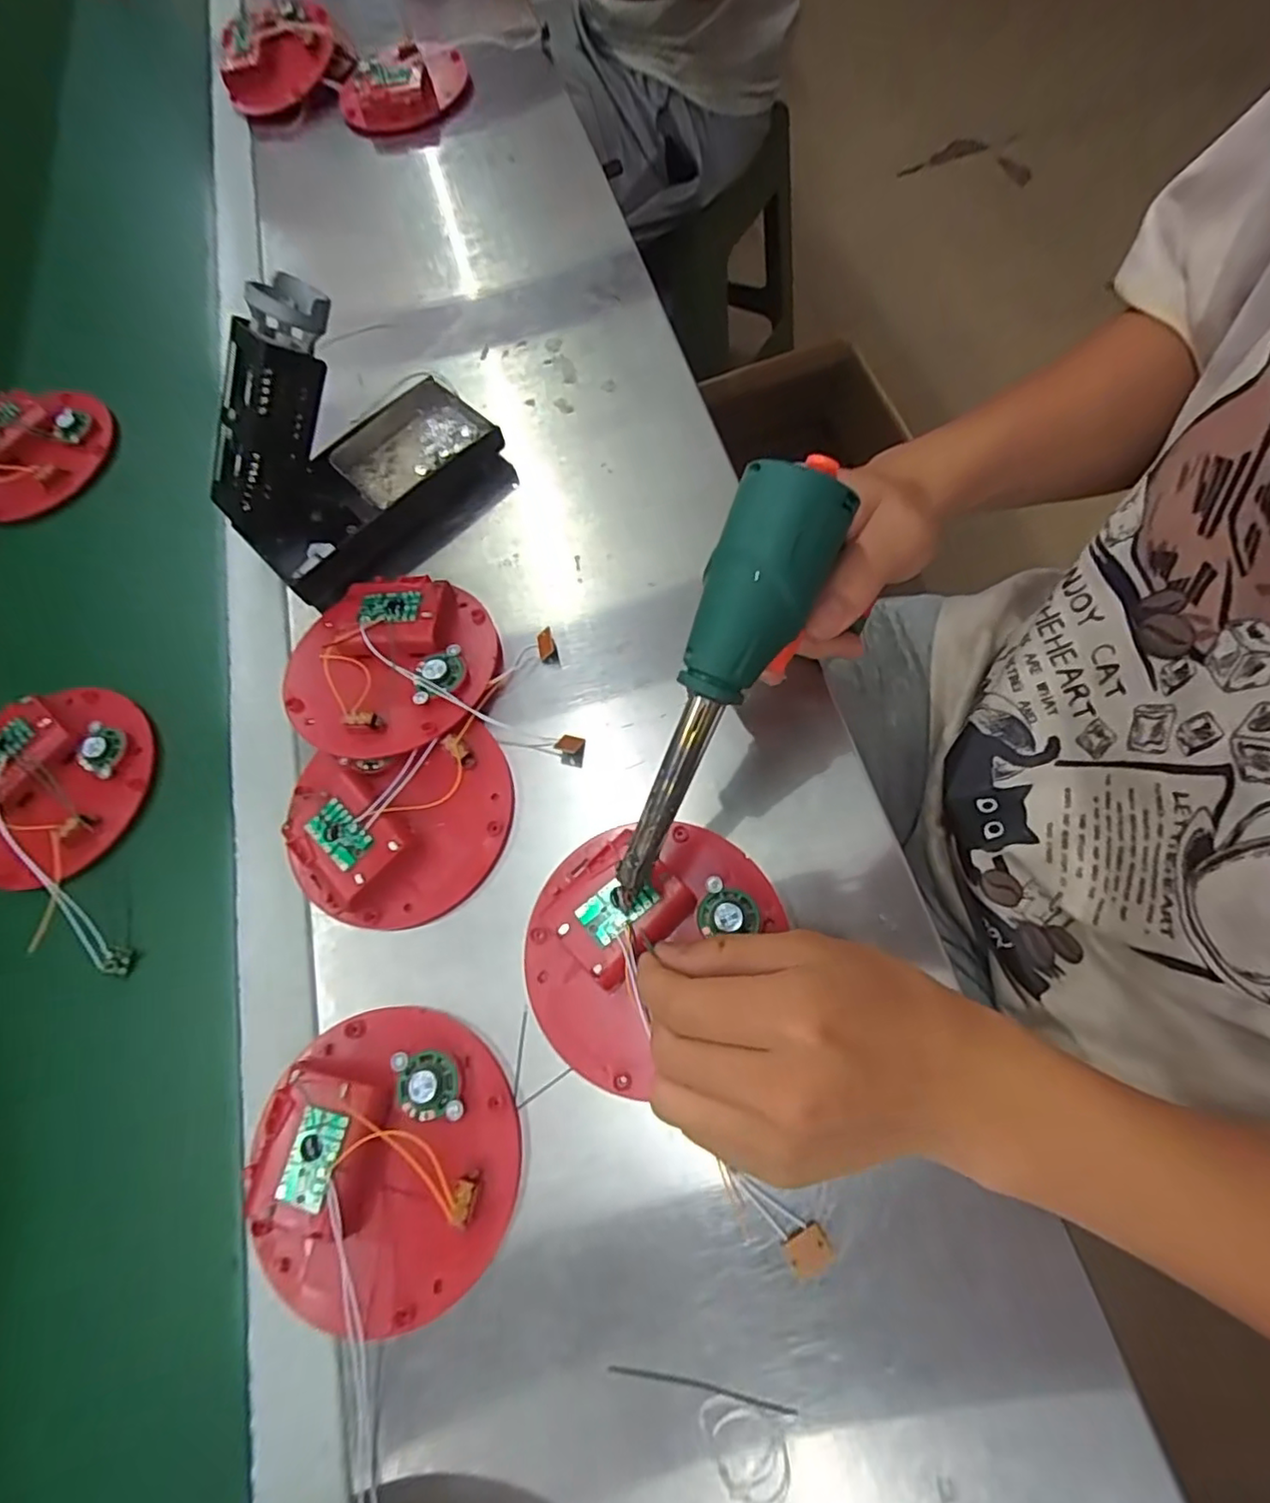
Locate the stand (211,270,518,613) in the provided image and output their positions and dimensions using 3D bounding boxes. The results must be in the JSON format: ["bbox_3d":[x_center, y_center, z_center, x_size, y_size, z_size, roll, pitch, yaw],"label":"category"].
[{"bbox_3d":[-0.174,-0.187,0.356,0.160,0.113,0.086,-42,70,-6],"label":"stand"}]

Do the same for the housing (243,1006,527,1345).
[{"bbox_3d":[-0.112,0.180,0.272,0.112,0.028,0.124,17,72,13],"label":"housing"}]

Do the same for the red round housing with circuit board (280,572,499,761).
[{"bbox_3d":[-0.141,-0.052,0.356,0.119,0.019,0.113,-24,69,-2],"label":"red round housing with circuit board"}]

